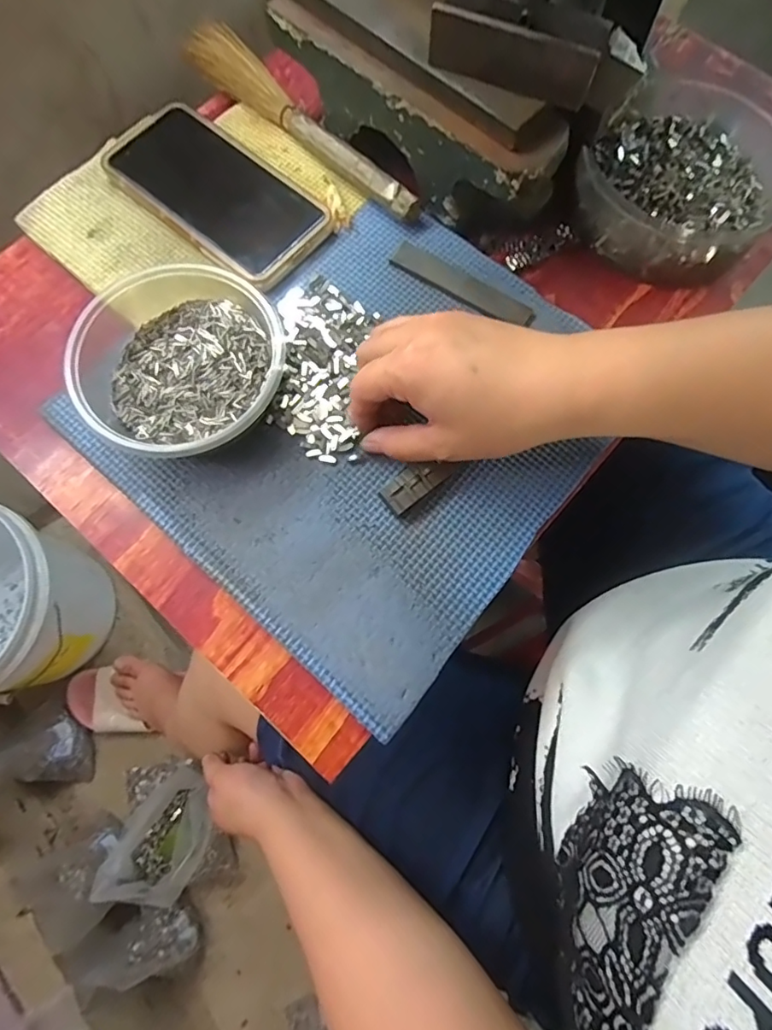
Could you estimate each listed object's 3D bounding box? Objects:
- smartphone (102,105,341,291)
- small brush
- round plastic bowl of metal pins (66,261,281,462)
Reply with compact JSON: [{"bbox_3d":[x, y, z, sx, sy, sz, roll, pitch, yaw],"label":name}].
[{"bbox_3d":[-0.115,-0.220,0.361,0.158,0.005,0.078,40,77,10],"label":"smartphone"},{"bbox_3d":[-0.065,-0.279,0.376,0.035,0.015,0.230,-41,79,-11],"label":"small brush"},{"bbox_3d":[-0.116,-0.083,0.307,0.105,0.046,0.115,0,74,-1],"label":"round plastic bowl of metal pins"}]

